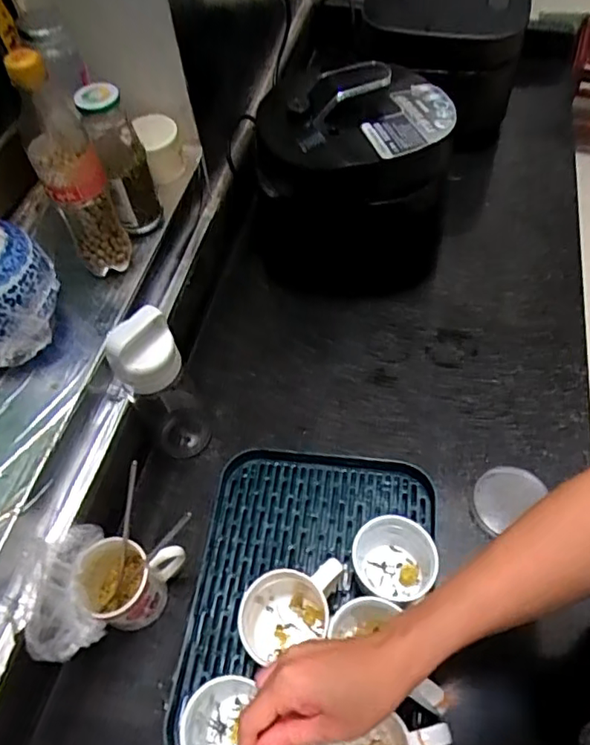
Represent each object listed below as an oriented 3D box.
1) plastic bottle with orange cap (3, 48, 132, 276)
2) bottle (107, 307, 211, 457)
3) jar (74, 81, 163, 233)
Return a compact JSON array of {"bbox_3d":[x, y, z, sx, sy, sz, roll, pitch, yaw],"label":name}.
[{"bbox_3d":[-0.228,-0.199,0.584,0.061,0.251,0.056,-25,57,-13],"label":"plastic bottle with orange cap"},{"bbox_3d":[-0.152,0.017,0.641,0.063,0.239,0.076,-25,57,-13],"label":"bottle"},{"bbox_3d":[-0.195,-0.240,0.639,0.051,0.164,0.050,-2,55,3],"label":"jar"}]

